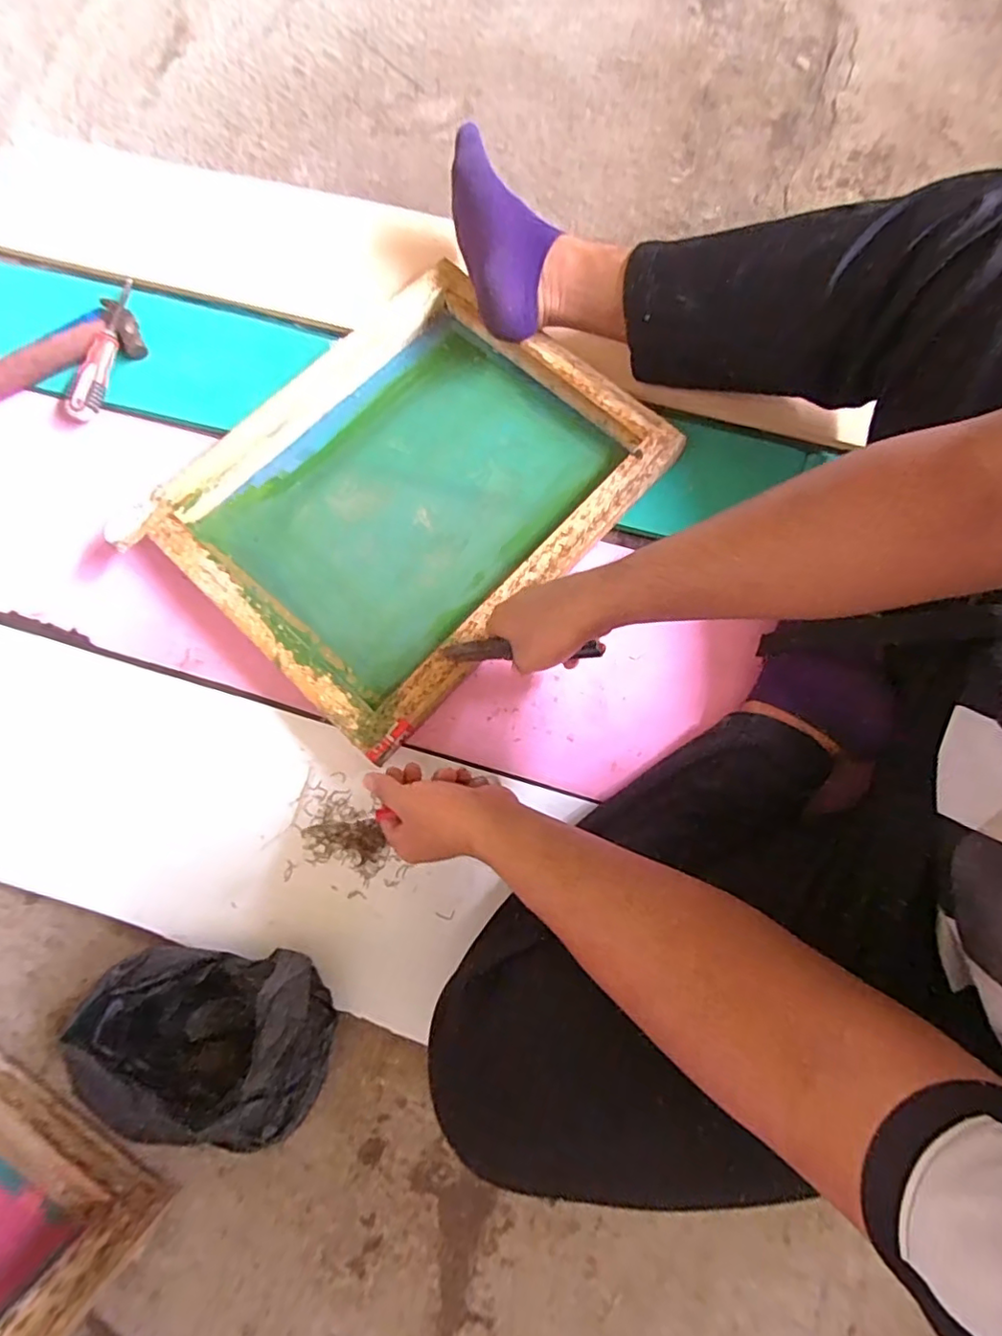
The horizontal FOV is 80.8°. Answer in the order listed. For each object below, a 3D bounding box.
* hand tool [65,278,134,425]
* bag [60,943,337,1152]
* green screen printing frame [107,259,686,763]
[{"bbox_3d":[-0.462,-0.378,0.692,0.032,0.027,0.188,13,77,3],"label":"hand tool"},{"bbox_3d":[-0.242,0.306,0.493,0.197,0.097,0.128,5,77,1],"label":"bag"},{"bbox_3d":[-0.100,-0.190,0.632,0.374,0.054,0.451,40,80,8],"label":"green screen printing frame"}]

